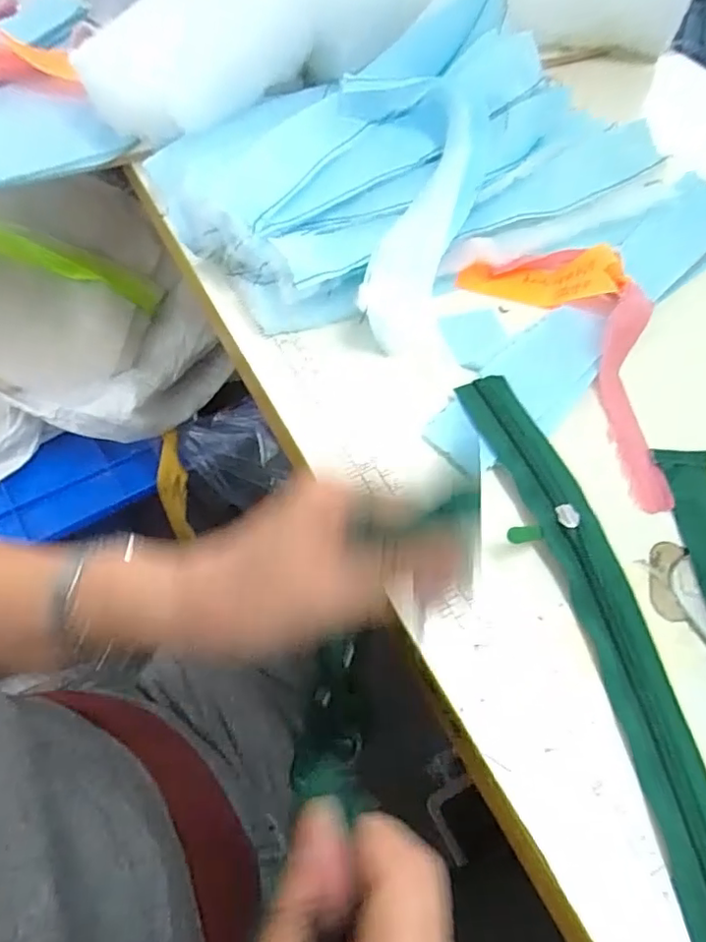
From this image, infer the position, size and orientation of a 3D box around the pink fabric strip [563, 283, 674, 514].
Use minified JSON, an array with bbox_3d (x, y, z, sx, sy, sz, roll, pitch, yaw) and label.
[{"bbox_3d":[0.160,-0.048,0.328,0.031,0.035,0.140,-4,60,-4],"label":"pink fabric strip"}]

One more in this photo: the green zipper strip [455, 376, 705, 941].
[{"bbox_3d":[0.117,0.071,0.266,0.045,0.011,0.287,-10,60,-8],"label":"green zipper strip"}]

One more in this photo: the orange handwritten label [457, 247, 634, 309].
[{"bbox_3d":[0.122,-0.127,0.382,0.101,0.021,0.035,3,58,18],"label":"orange handwritten label"}]

